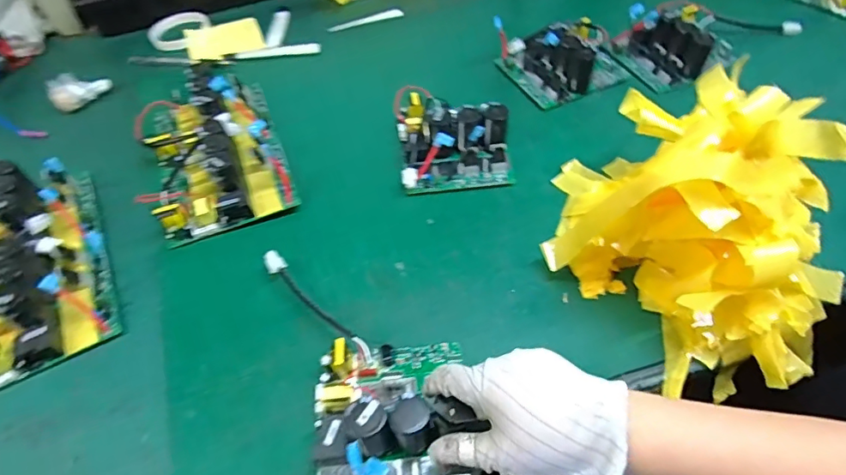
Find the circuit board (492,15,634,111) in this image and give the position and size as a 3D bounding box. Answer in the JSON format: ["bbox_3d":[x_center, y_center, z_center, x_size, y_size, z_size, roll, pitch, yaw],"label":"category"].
[{"bbox_3d":[0.192,-0.247,0.654,0.152,0.058,0.123,-22,55,-14],"label":"circuit board"}]

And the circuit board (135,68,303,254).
[{"bbox_3d":[-0.248,-0.114,0.576,0.152,0.060,0.251,-21,55,-14],"label":"circuit board"}]

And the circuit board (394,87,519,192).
[{"bbox_3d":[0.032,-0.124,0.569,0.120,0.058,0.137,-7,53,-3],"label":"circuit board"}]

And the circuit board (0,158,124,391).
[{"bbox_3d":[-0.398,0.020,0.478,0.146,0.053,0.238,-27,56,-17],"label":"circuit board"}]

